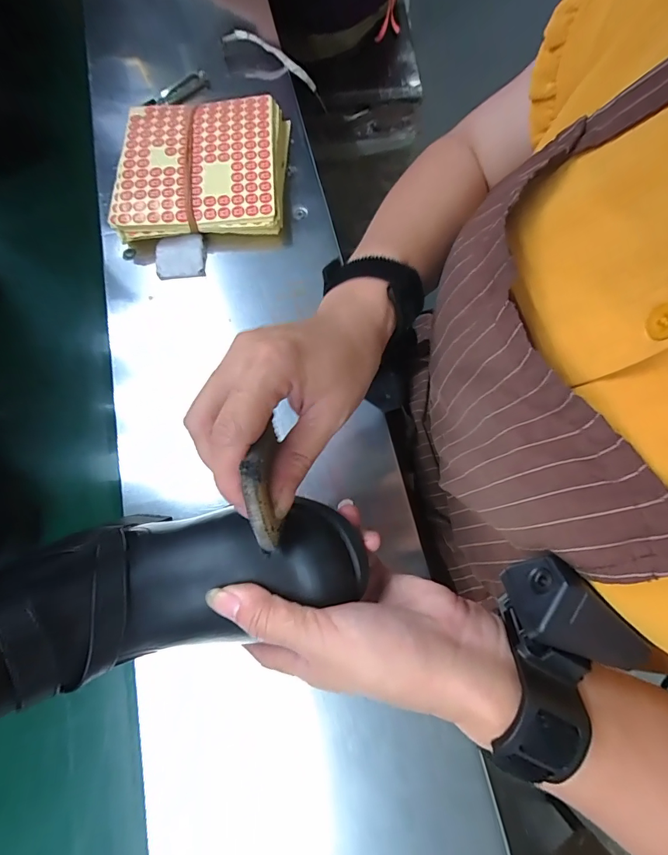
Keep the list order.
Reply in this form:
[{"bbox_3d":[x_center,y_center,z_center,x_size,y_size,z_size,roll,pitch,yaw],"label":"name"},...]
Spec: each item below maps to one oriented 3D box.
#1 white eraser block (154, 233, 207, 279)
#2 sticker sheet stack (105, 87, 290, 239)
[{"bbox_3d":[-0.158,-0.175,0.411,0.049,0.014,0.040,-5,74,-1],"label":"white eraser block"},{"bbox_3d":[-0.139,-0.277,0.430,0.169,0.033,0.171,-3,74,0],"label":"sticker sheet stack"}]

